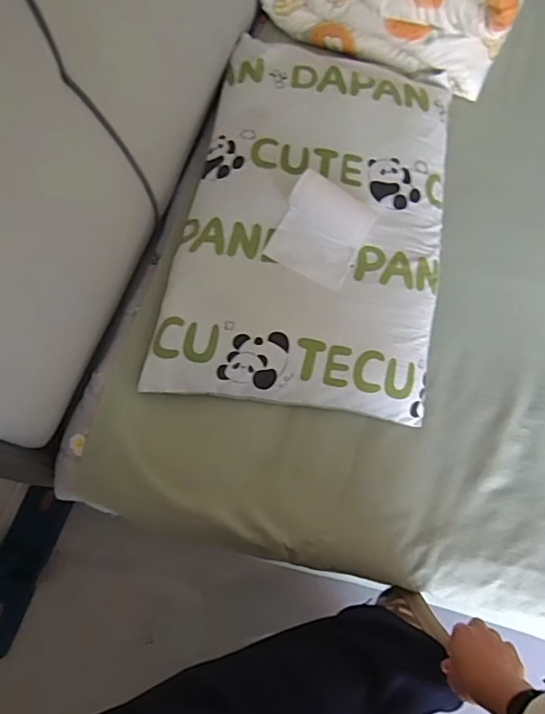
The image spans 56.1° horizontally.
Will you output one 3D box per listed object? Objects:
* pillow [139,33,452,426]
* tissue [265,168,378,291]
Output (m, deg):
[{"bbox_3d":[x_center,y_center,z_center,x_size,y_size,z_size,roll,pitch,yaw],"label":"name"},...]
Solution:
[{"bbox_3d":[0.070,-0.229,0.847,0.425,0.099,0.643,8,70,2],"label":"pillow"},{"bbox_3d":[0.076,-0.196,0.783,0.129,0.063,0.148,26,74,10],"label":"tissue"}]

